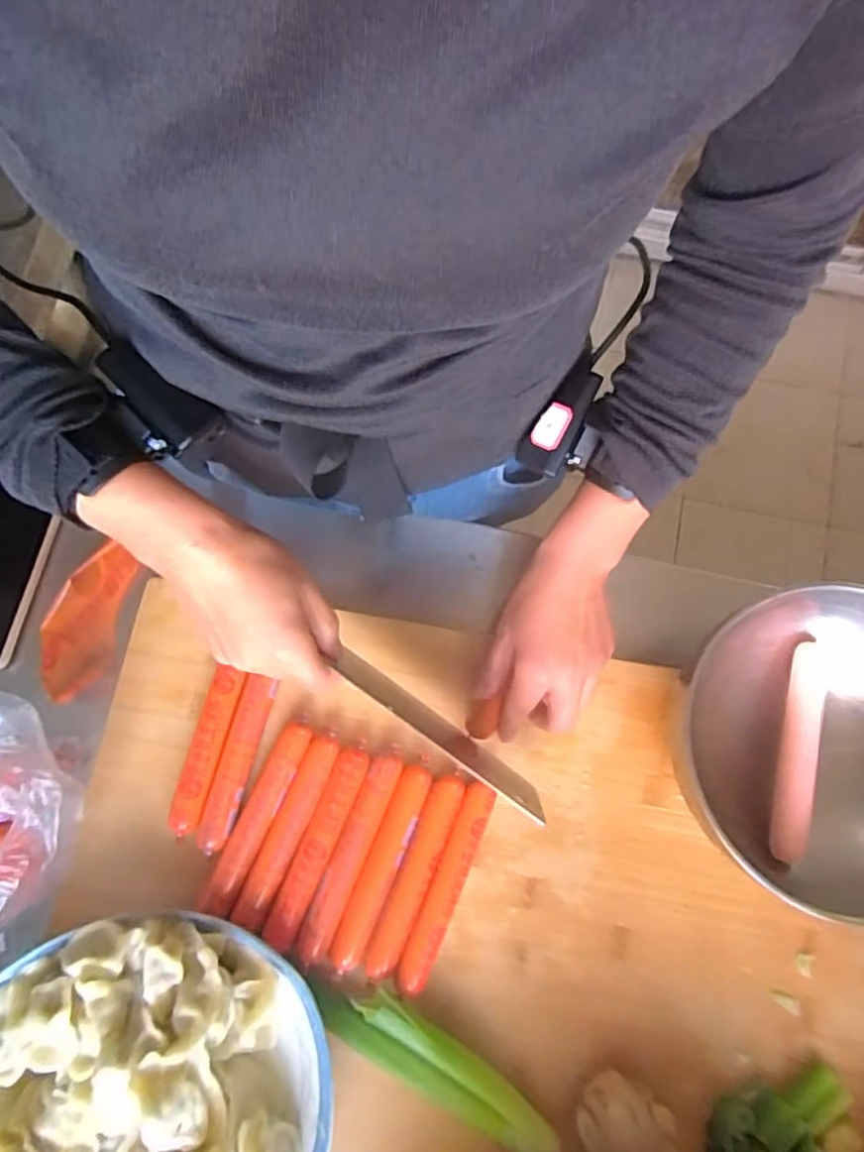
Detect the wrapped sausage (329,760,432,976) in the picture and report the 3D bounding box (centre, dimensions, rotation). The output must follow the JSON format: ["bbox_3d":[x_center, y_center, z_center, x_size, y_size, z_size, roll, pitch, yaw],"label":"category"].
[{"bbox_3d":[-0.032,0.193,0.432,0.022,0.014,0.140,22,78,5],"label":"wrapped sausage"}]

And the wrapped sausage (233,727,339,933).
[{"bbox_3d":[-0.096,0.169,0.440,0.022,0.017,0.132,23,78,5],"label":"wrapped sausage"}]

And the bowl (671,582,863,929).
[{"bbox_3d":[0.252,0.111,0.413,0.169,0.073,0.180,0,77,0],"label":"bowl"}]

